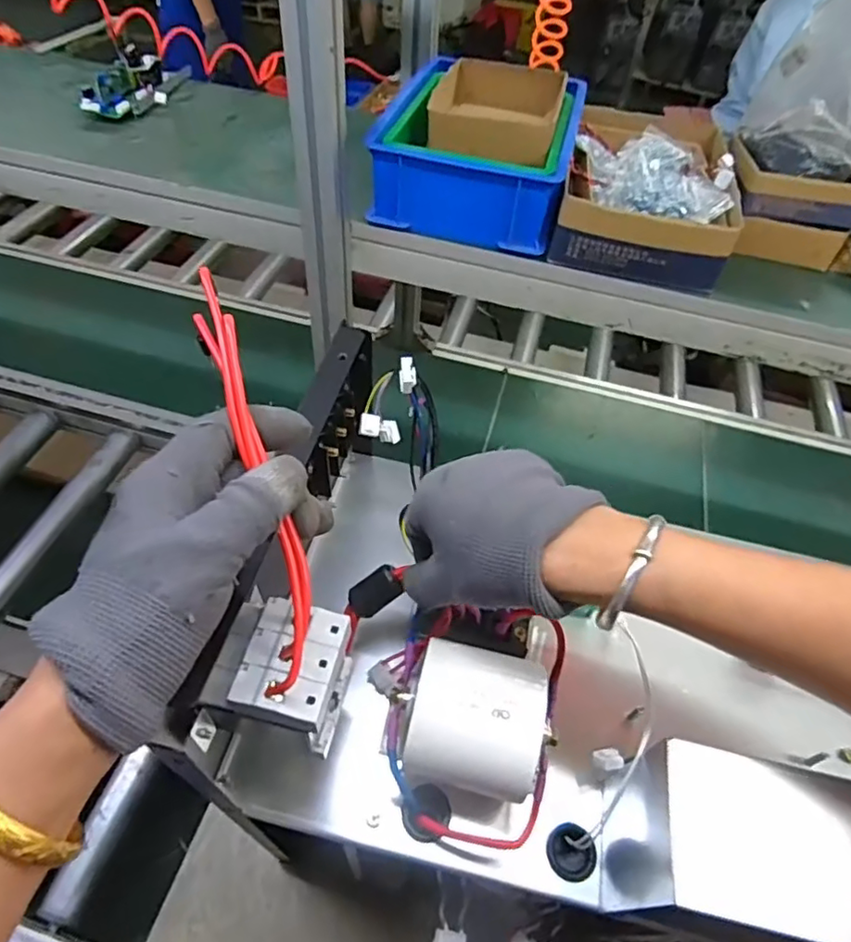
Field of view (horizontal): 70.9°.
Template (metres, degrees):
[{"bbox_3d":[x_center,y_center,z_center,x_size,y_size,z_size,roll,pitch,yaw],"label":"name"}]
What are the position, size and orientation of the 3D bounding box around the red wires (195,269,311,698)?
[{"bbox_3d":[-0.083,-0.002,0.282,0.028,0.023,0.207,-14,81,-16],"label":"red wires"}]

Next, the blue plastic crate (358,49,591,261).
[{"bbox_3d":[0.064,-0.369,0.683,0.205,0.084,0.268,14,51,7],"label":"blue plastic crate"}]

